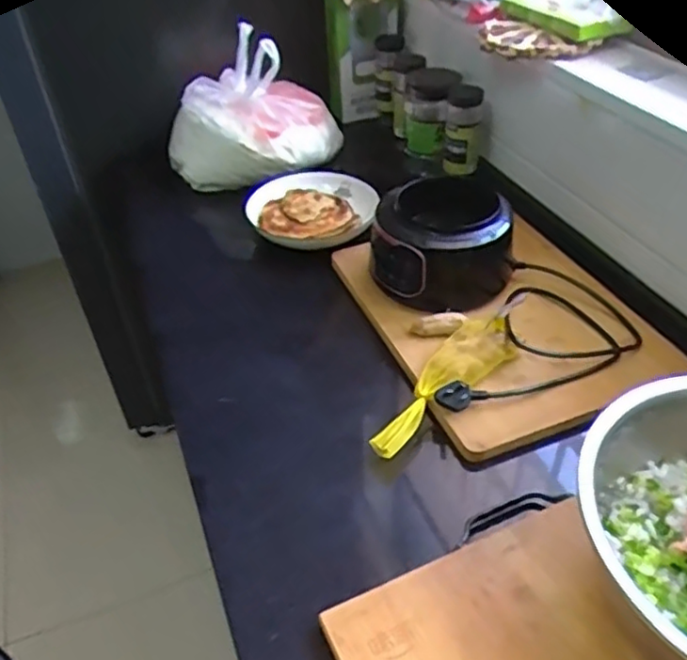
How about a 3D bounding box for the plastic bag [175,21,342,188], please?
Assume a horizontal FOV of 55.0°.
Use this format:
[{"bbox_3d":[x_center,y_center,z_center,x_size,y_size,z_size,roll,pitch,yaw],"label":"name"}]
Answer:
[{"bbox_3d":[-0.163,-0.368,1.084,0.203,0.169,0.259,21,47,25],"label":"plastic bag"}]

